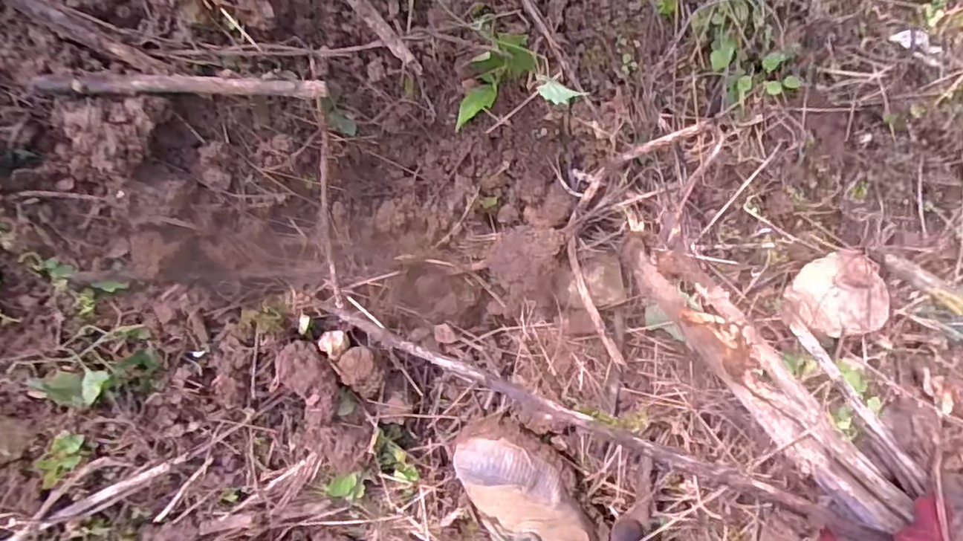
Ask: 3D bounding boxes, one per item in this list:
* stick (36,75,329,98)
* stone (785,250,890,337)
[{"bbox_3d":[-0.188,-0.118,0.362,0.169,0.015,0.012,-2,96,-10],"label":"stick"},{"bbox_3d":[0.349,0.026,0.551,0.082,0.025,0.077,1,96,6],"label":"stone"}]

